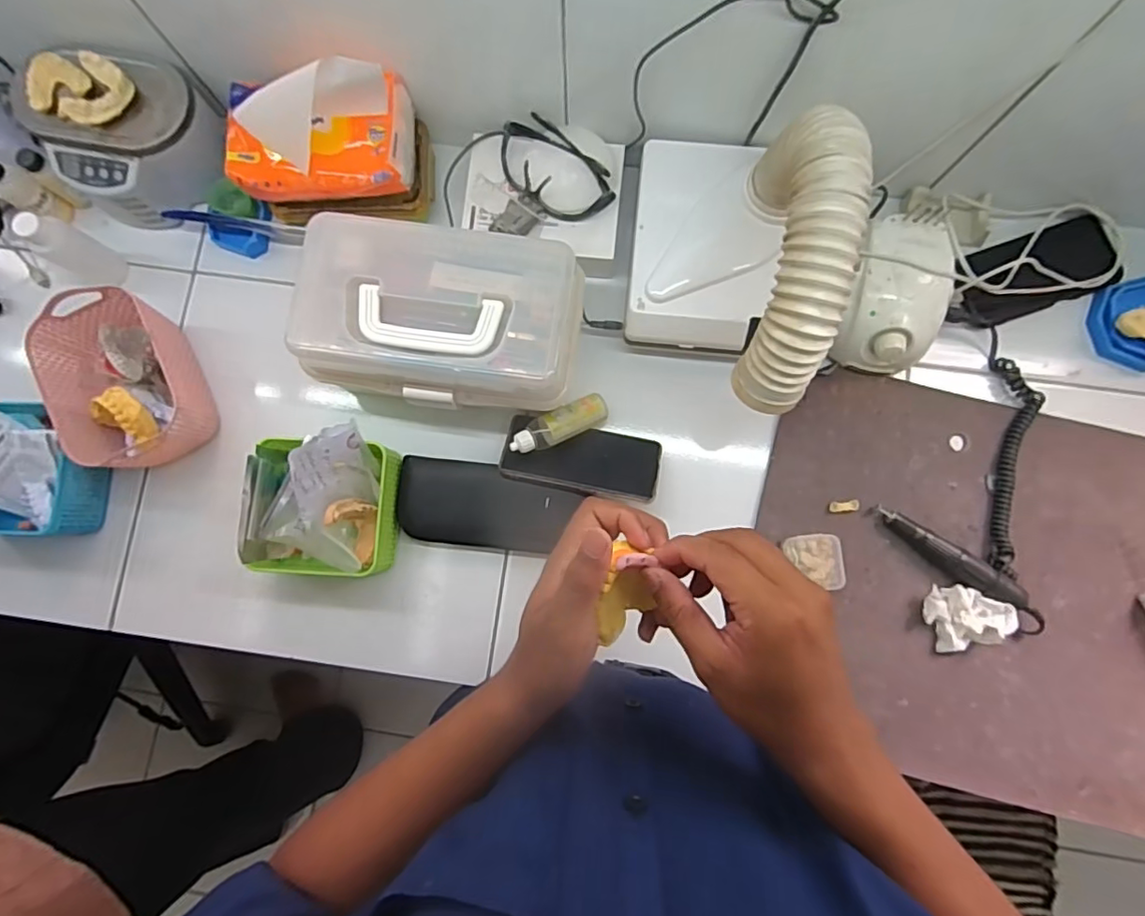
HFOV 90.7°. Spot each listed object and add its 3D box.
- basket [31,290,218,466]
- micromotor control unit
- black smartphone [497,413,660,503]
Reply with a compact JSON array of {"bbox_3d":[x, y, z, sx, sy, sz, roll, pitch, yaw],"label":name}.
[{"bbox_3d":[-0.457,-0.078,0.583,0.120,0.078,0.175,-24,83,-2],"label":"basket"},{"bbox_3d":[0.327,-0.165,0.582,0.106,0.074,0.142,15,83,3],"label":"micromotor control unit"},{"bbox_3d":[0.010,0.000,0.583,0.160,0.014,0.066,11,83,2],"label":"black smartphone"}]

